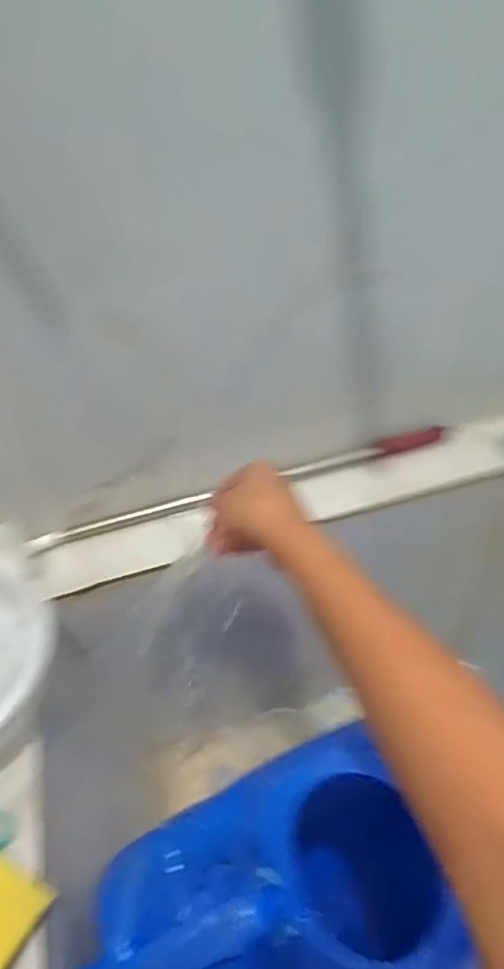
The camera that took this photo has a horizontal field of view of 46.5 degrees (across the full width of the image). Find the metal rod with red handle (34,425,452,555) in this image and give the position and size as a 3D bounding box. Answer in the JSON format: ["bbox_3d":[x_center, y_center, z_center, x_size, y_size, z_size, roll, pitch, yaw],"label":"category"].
[{"bbox_3d":[-0.007,0.003,0.699,0.499,0.025,0.024,-15,47,-8],"label":"metal rod with red handle"}]

